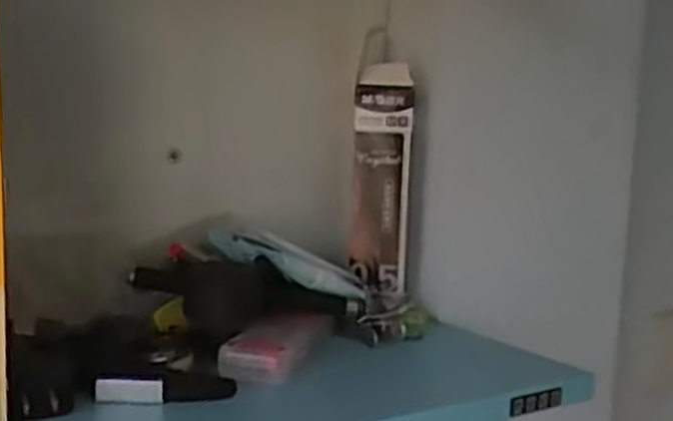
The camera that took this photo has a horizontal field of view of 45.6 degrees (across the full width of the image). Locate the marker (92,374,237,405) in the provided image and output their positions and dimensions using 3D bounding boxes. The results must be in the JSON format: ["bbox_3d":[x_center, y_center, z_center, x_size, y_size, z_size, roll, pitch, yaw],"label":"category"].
[{"bbox_3d":[-0.091,0.096,0.432,0.073,0.014,0.012,0,6,-21],"label":"marker"}]

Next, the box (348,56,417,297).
[{"bbox_3d":[0.036,-0.026,0.641,0.047,0.174,0.027,4,6,15],"label":"box"}]

